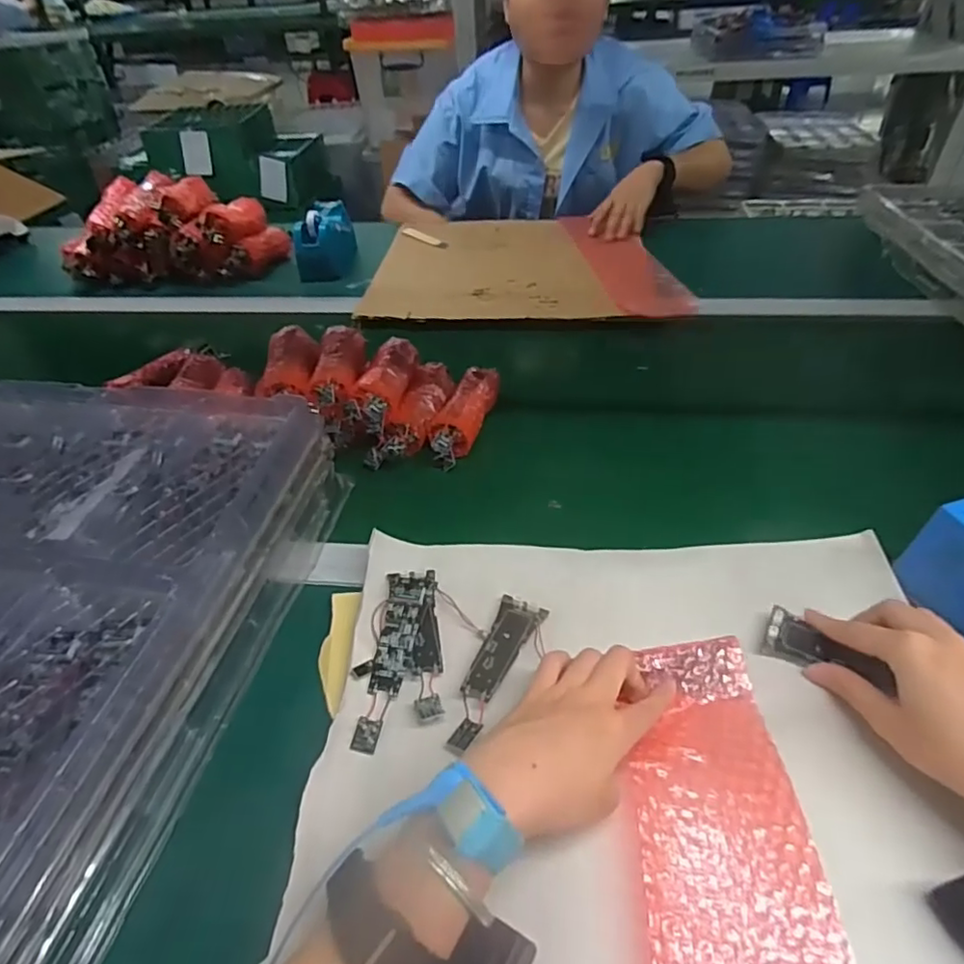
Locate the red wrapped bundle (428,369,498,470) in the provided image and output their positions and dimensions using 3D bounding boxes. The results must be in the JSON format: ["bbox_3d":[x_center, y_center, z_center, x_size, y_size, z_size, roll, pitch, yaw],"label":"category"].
[{"bbox_3d":[-0.018,-0.068,0.586,0.041,0.032,0.121,15,58,19],"label":"red wrapped bundle"}]

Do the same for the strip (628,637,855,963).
[{"bbox_3d":[0.127,0.199,0.295,0.095,0.031,0.259,3,44,7],"label":"strip"}]

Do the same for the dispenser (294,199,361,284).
[{"bbox_3d":[-0.239,-0.374,0.917,0.066,0.079,0.137,0,43,4],"label":"dispenser"}]

